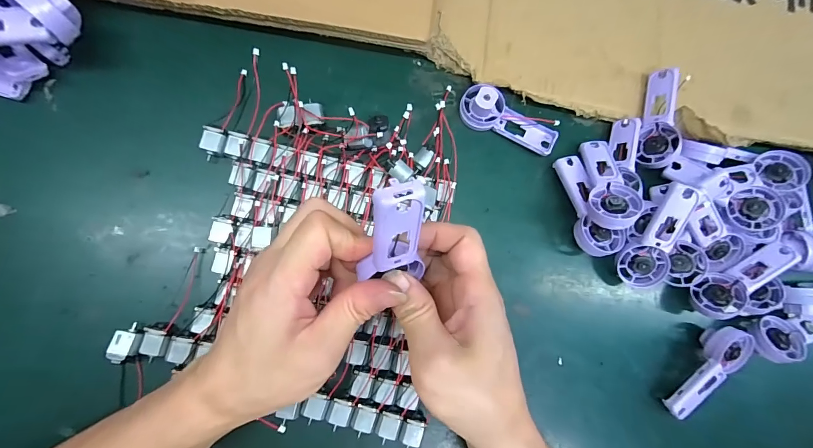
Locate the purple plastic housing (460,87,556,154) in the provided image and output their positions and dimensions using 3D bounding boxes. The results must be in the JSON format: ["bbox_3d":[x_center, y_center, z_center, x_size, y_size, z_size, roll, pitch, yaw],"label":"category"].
[{"bbox_3d":[0.095,-0.095,0.334,0.094,0.020,0.033,21,81,-4],"label":"purple plastic housing"}]

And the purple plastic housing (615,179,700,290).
[{"bbox_3d":[0.218,0.013,0.315,0.048,0.019,0.095,11,114,-5],"label":"purple plastic housing"}]

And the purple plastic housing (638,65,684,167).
[{"bbox_3d":[0.238,-0.099,0.340,0.010,0.030,0.092,12,85,-50],"label":"purple plastic housing"}]

